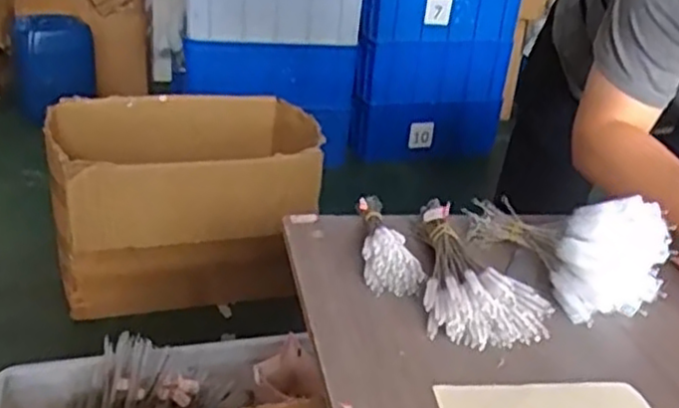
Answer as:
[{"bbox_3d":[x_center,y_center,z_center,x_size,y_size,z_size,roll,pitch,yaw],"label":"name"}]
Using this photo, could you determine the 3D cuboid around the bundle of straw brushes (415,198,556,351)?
[{"bbox_3d":[0.144,0.064,0.792,0.115,0.053,0.249,5,26,-1],"label":"bundle of straw brushes"}]

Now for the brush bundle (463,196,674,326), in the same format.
[{"bbox_3d":[0.257,0.029,0.832,0.126,0.105,0.223,-9,30,-27],"label":"brush bundle"}]

